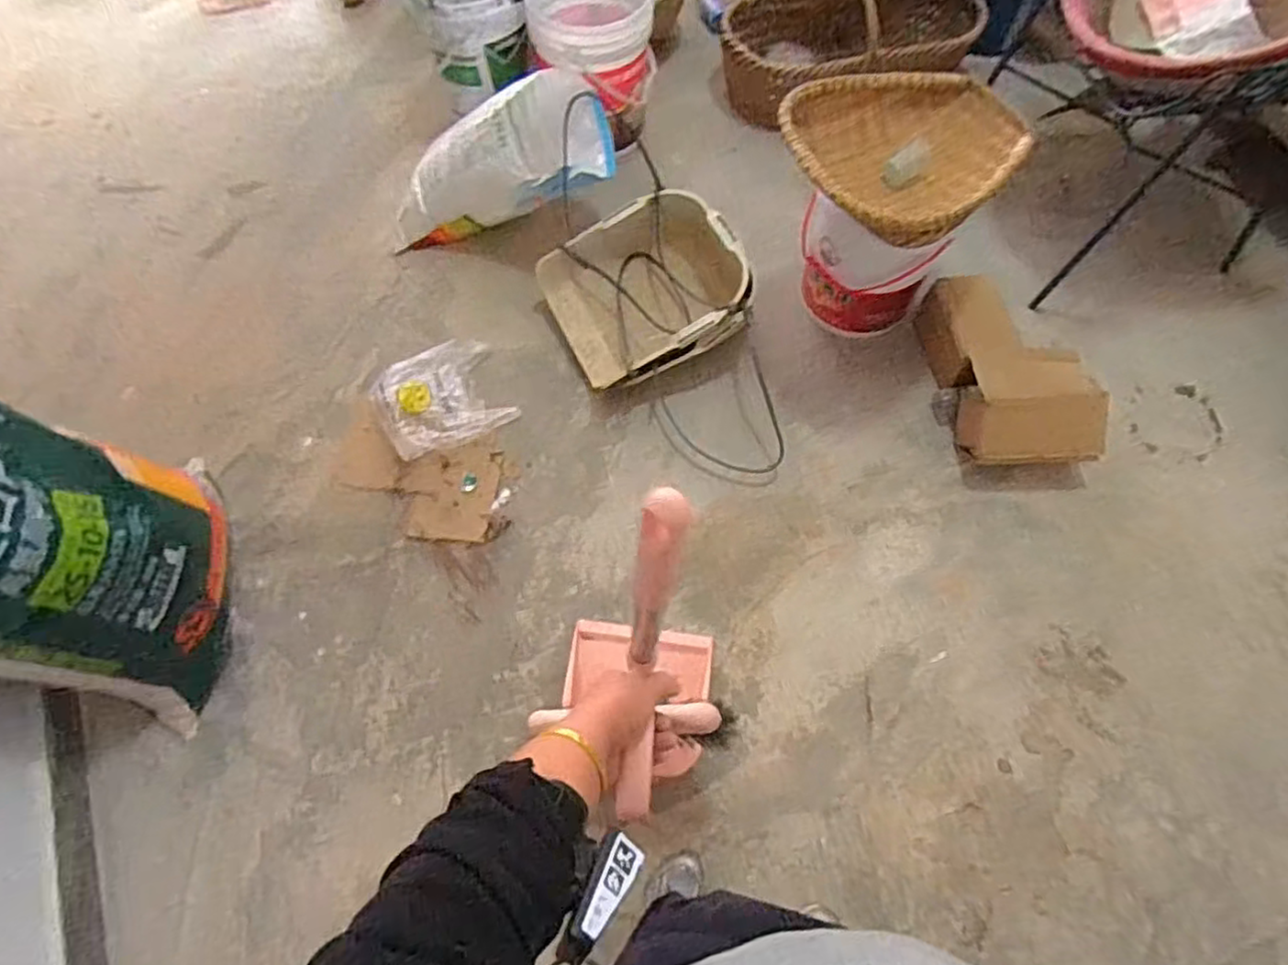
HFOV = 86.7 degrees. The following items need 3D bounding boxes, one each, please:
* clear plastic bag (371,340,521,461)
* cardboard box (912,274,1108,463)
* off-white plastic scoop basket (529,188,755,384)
[{"bbox_3d":[-0.423,-0.179,1.419,0.254,0.064,0.225,-30,71,-10],"label":"clear plastic bag"},{"bbox_3d":[0.724,-0.224,1.371,0.234,0.142,0.413,-7,68,-2],"label":"cardboard box"},{"bbox_3d":[0.008,-0.411,1.461,0.392,0.153,0.371,-31,71,-11],"label":"off-white plastic scoop basket"}]

